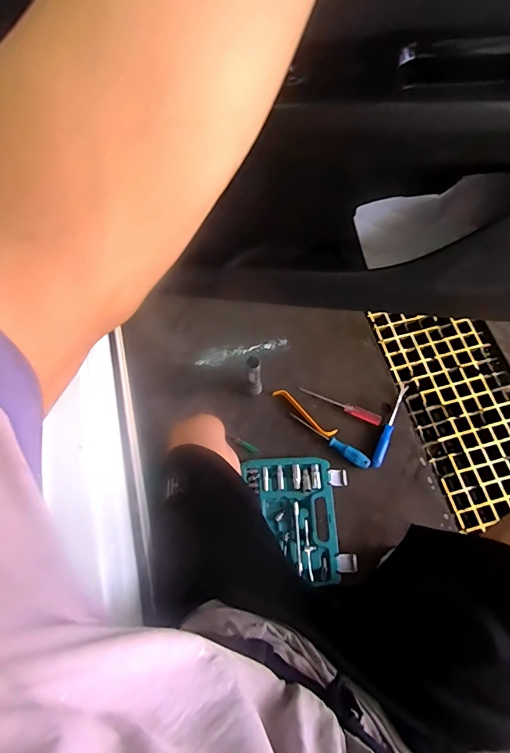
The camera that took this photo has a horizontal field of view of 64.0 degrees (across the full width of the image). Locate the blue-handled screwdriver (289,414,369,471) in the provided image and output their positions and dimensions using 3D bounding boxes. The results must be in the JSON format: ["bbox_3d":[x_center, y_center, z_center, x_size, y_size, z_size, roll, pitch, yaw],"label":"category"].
[{"bbox_3d":[0.169,0.137,0.919,0.201,0.024,0.027,37,73,15],"label":"blue-handled screwdriver"}]

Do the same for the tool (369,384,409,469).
[{"bbox_3d":[0.312,0.111,0.933,0.028,0.021,0.218,27,71,11],"label":"tool"}]

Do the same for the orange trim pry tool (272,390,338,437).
[{"bbox_3d":[0.115,0.084,0.949,0.169,0.009,0.030,37,73,15],"label":"orange trim pry tool"}]

